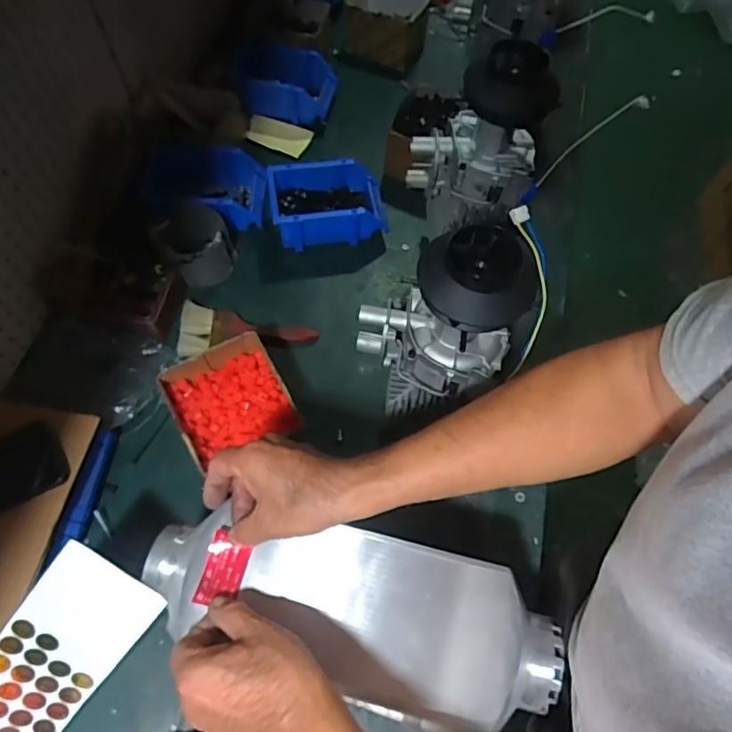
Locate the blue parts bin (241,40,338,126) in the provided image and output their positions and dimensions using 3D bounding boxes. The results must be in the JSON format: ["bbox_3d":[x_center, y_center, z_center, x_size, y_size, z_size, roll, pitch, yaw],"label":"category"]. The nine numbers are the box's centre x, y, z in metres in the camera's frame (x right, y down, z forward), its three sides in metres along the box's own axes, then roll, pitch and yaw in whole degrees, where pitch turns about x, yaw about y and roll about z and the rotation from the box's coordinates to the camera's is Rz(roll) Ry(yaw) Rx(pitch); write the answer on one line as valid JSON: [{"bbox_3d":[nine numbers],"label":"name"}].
[{"bbox_3d":[-0.142,-0.498,0.969,0.161,0.071,0.100,8,63,2],"label":"blue parts bin"}]

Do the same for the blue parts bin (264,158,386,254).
[{"bbox_3d":[-0.062,-0.259,0.876,0.182,0.075,0.120,-6,63,-5],"label":"blue parts bin"}]

